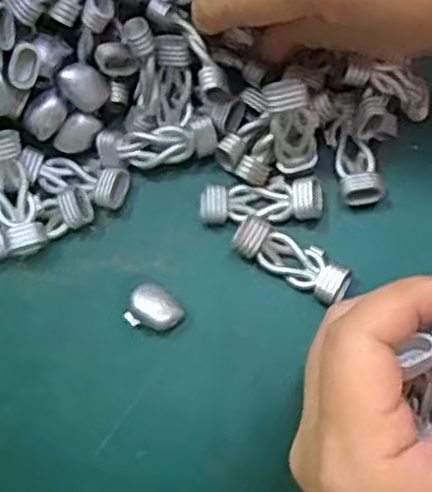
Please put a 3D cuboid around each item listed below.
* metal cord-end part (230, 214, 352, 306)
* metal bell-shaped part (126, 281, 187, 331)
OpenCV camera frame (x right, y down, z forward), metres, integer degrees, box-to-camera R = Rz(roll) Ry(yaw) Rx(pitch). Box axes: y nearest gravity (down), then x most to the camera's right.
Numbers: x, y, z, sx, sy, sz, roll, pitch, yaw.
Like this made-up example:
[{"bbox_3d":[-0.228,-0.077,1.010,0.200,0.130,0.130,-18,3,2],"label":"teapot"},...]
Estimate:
[{"bbox_3d":[0.028,0.005,0.281,0.045,0.008,0.016,29,83,9],"label":"metal cord-end part"},{"bbox_3d":[-0.022,0.023,0.280,0.020,0.011,0.016,9,80,6],"label":"metal bell-shaped part"}]

